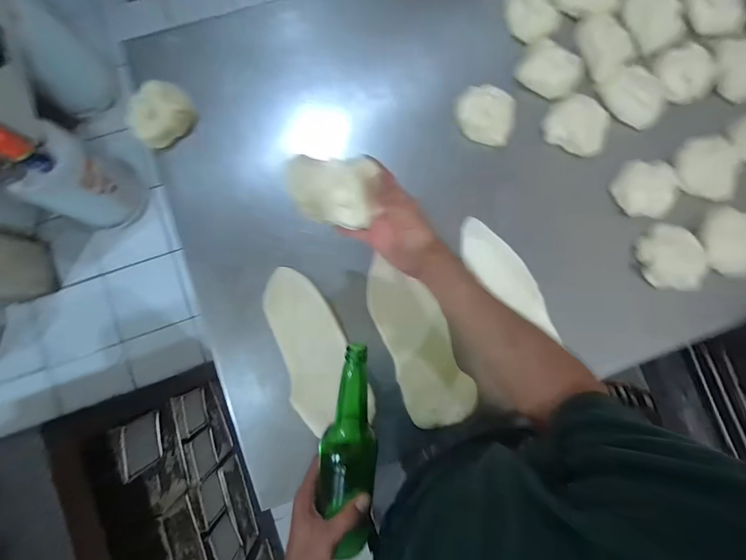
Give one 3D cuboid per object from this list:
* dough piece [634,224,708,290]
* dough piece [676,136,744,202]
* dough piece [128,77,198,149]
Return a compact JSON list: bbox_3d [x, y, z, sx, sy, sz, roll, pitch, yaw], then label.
[{"bbox_3d":[0.559,-0.040,0.603,0.094,0.036,0.129,-19,86,-5],"label":"dough piece"},{"bbox_3d":[0.650,-0.215,0.626,0.074,0.048,0.129,-29,87,-5],"label":"dough piece"},{"bbox_3d":[-0.378,-0.294,0.576,0.063,0.070,0.117,32,84,0],"label":"dough piece"}]

